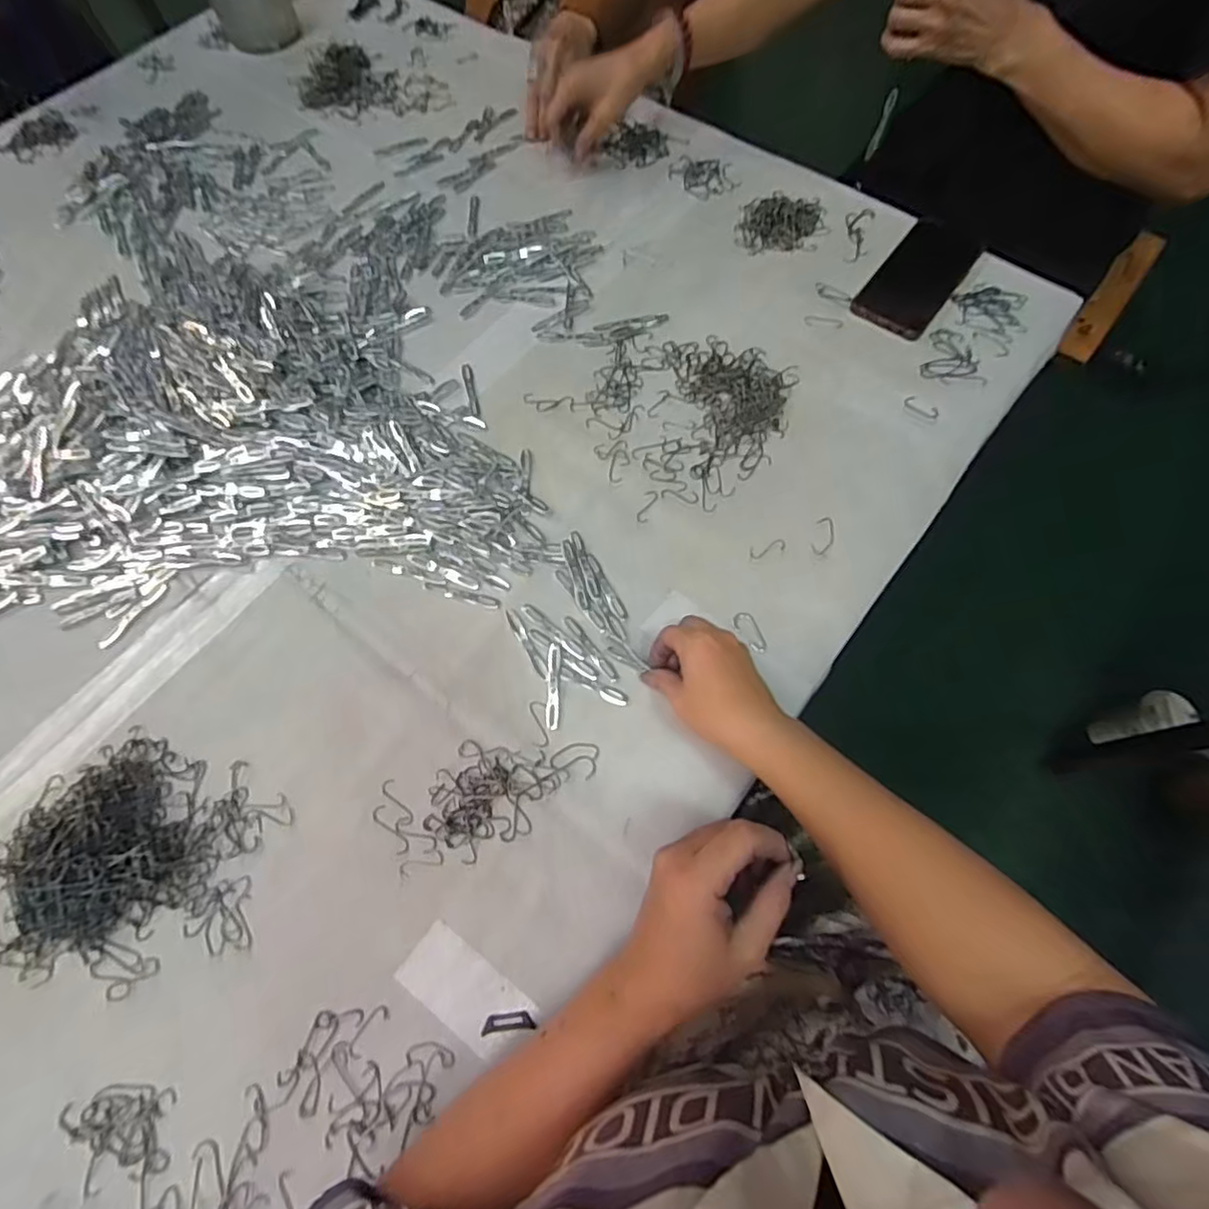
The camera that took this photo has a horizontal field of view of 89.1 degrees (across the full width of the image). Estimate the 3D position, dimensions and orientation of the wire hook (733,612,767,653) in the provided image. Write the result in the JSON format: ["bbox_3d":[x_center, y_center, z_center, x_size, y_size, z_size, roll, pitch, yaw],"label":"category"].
[{"bbox_3d":[0.122,0.024,0.513,0.019,0.005,0.038,-22,69,-8],"label":"wire hook"}]

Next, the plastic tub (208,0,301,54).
[{"bbox_3d":[-0.480,-0.815,0.828,0.109,0.065,0.098,-15,68,-5],"label":"plastic tub"}]

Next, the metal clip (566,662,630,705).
[{"bbox_3d":[-0.008,0.066,0.498,0.060,0.004,0.013,23,70,10],"label":"metal clip"}]

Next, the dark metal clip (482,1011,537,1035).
[{"bbox_3d":[-0.065,0.281,0.413,0.036,0.004,0.011,-7,68,-2],"label":"dark metal clip"}]

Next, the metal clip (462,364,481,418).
[{"bbox_3d":[-0.133,-0.217,0.615,0.011,0.004,0.069,-15,68,-5],"label":"metal clip"}]

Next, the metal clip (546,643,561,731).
[{"bbox_3d":[-0.041,0.066,0.497,0.010,0.005,0.069,0,68,1],"label":"metal clip"}]

